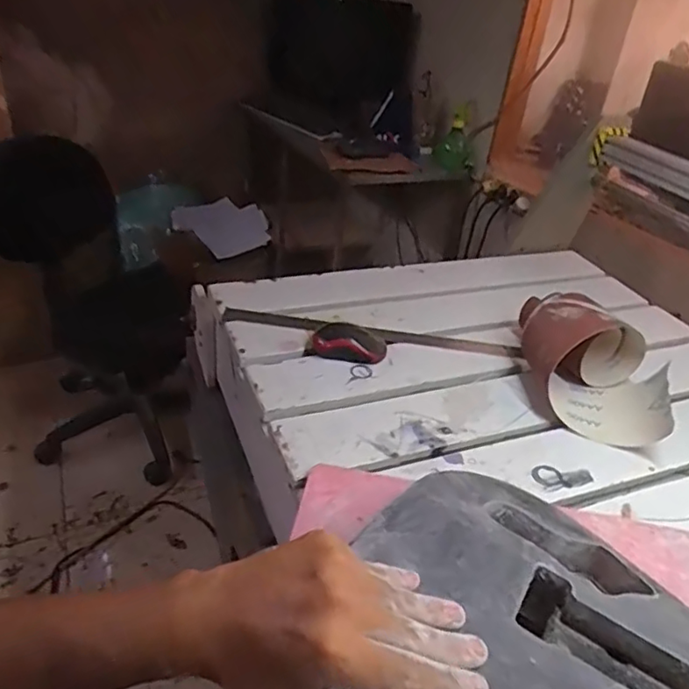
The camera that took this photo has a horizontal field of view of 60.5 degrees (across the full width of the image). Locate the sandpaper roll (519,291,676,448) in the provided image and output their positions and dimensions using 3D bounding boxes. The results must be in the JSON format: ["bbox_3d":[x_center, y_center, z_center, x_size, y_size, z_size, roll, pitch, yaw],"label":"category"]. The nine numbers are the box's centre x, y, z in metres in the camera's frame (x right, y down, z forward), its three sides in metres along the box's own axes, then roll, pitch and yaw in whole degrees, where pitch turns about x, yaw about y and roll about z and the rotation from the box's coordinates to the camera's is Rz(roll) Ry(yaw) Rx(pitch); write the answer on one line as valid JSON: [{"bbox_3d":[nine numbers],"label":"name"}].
[{"bbox_3d":[0.302,0.019,0.725,0.164,0.096,0.177,15,35,10],"label":"sandpaper roll"}]

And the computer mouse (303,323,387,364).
[{"bbox_3d":[0.003,-0.002,0.754,0.102,0.029,0.050,3,35,-7],"label":"computer mouse"}]

